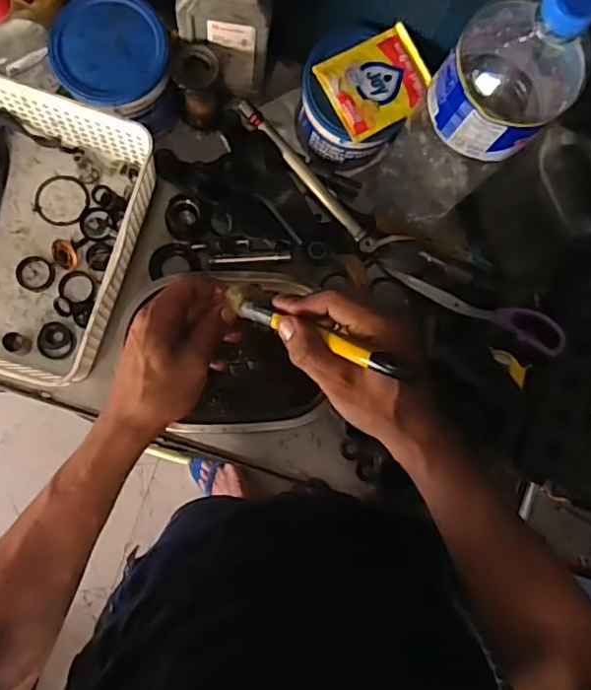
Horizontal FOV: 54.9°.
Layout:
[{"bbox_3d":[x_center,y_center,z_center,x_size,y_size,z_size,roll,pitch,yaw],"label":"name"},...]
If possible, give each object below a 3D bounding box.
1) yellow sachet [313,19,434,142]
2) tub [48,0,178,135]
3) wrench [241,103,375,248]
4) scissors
[{"bbox_3d":[0.076,-0.242,0.525,0.096,0.015,0.080,-29,88,-8],"label":"yellow sachet"},{"bbox_3d":[-0.169,-0.263,0.539,0.099,0.078,0.109,-8,85,-7],"label":"tub"},{"bbox_3d":[0.013,-0.171,0.583,0.016,0.022,0.194,-44,90,-8],"label":"wrench"},{"bbox_3d":[0.177,-0.042,0.580,0.193,0.012,0.036,25,82,17],"label":"scissors"}]

